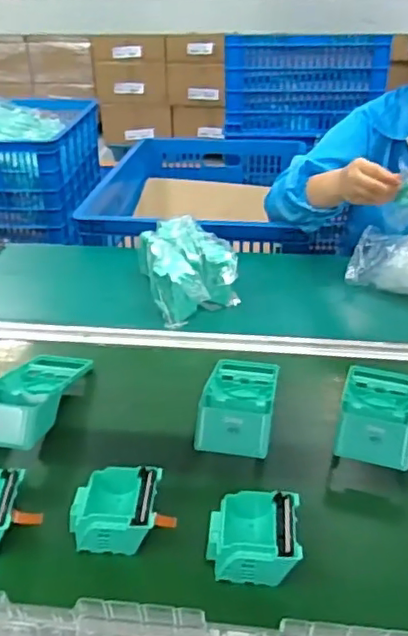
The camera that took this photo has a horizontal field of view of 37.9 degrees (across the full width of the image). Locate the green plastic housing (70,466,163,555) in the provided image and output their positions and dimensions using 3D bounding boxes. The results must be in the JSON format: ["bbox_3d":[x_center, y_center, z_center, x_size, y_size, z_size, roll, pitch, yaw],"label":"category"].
[{"bbox_3d":[-0.083,0.184,0.566,0.079,0.044,0.075,-1,32,1],"label":"green plastic housing"}]

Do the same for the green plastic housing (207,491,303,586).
[{"bbox_3d":[0.047,0.200,0.541,0.082,0.041,0.078,1,32,5],"label":"green plastic housing"}]

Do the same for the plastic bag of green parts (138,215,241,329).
[{"bbox_3d":[-0.026,-0.082,0.969,0.138,0.091,0.205,-8,32,-10],"label":"plastic bag of green parts"}]

